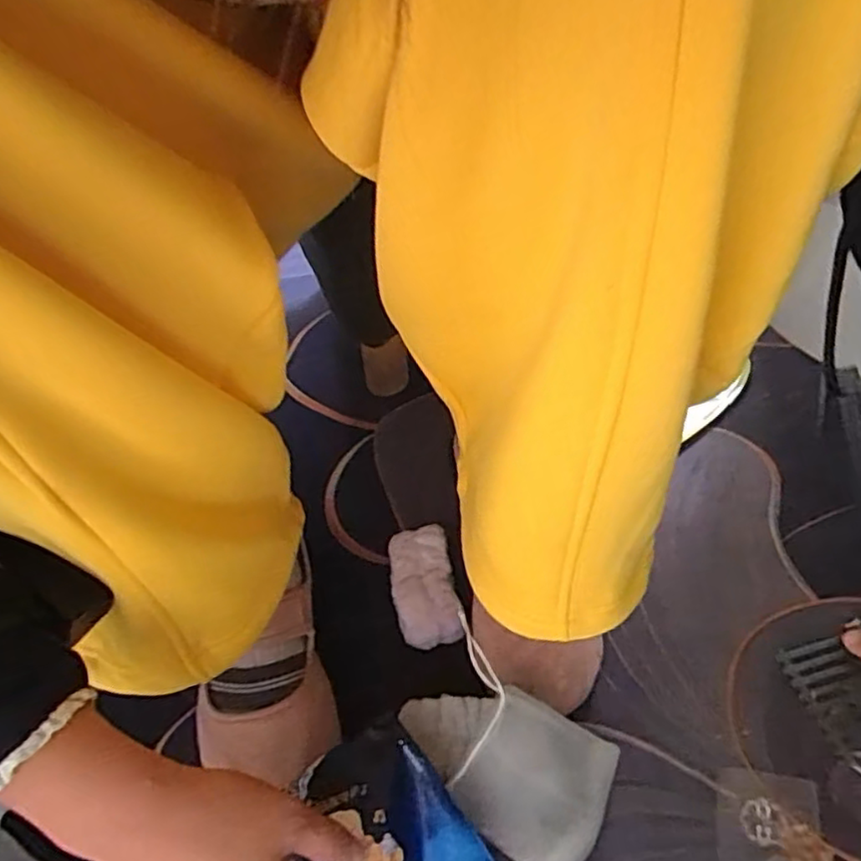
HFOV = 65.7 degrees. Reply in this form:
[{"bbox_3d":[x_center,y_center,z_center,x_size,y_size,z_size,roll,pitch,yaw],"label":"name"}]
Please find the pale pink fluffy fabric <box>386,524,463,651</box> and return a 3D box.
[{"bbox_3d":[-0.006,0.123,0.515,0.046,0.034,0.089,-11,50,-3],"label":"pale pink fluffy fabric"}]

